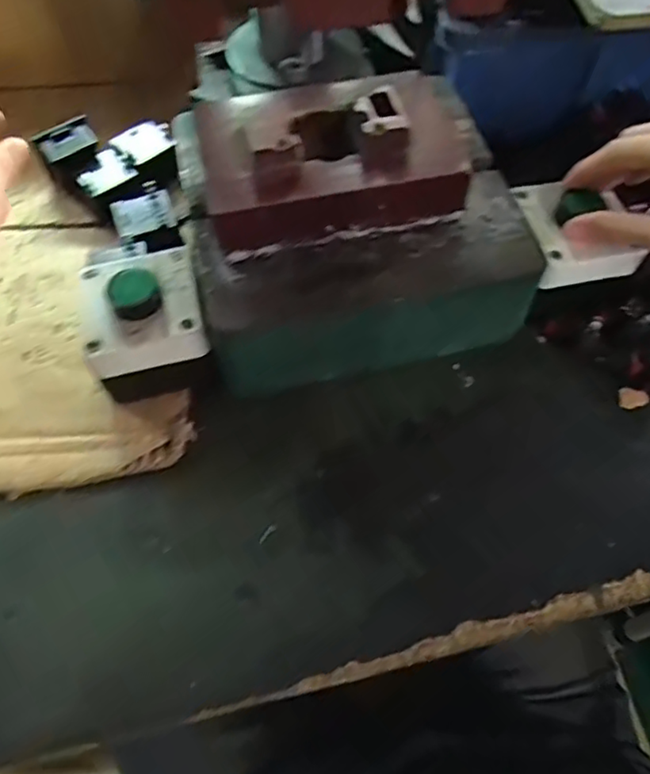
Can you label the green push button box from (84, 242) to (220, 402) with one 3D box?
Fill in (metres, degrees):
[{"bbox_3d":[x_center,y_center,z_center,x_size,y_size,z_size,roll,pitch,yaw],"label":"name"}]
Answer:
[{"bbox_3d":[-0.104,-0.036,0.361,0.067,0.061,0.072,-13,61,-8],"label":"green push button box"}]

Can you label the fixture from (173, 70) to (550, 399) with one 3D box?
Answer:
[{"bbox_3d":[0.017,-0.102,0.367,0.192,0.101,0.159,-12,60,-7],"label":"fixture"}]

